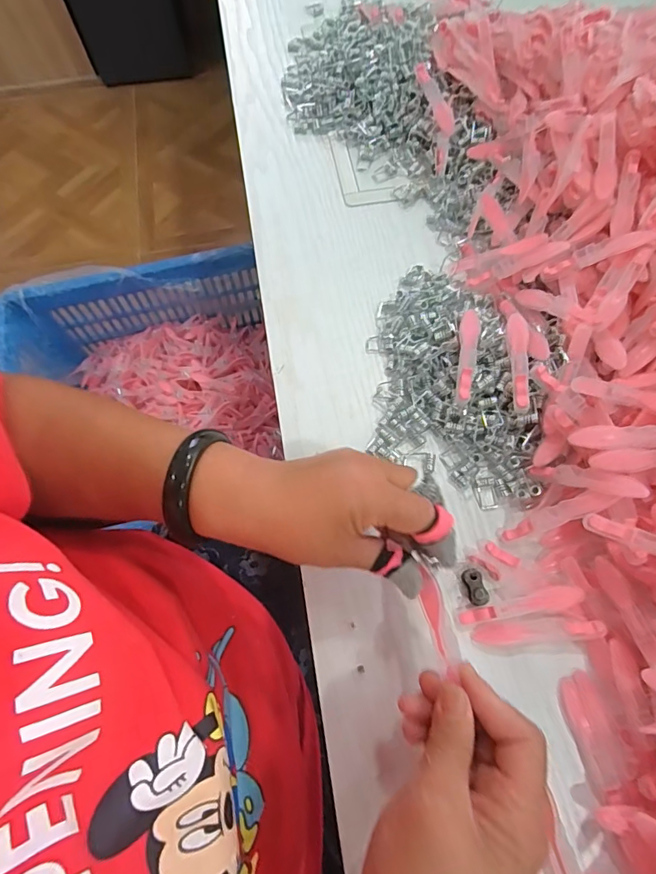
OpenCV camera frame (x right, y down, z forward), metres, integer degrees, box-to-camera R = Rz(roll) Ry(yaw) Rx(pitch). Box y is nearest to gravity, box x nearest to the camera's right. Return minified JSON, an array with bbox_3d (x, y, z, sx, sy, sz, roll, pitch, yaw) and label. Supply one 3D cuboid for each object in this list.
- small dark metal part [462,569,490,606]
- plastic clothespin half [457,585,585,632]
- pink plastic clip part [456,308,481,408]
[{"bbox_3d":[0.097,0.099,0.308,0.011,0.009,0.023,-11,67,-4],"label":"small dark metal part"},{"bbox_3d":[0.123,0.110,0.300,0.079,0.006,0.013,-17,67,7],"label":"plastic clothespin half"},{"bbox_3d":[0.104,-0.060,0.347,0.013,0.011,0.075,9,69,4],"label":"pink plastic clip part"}]

